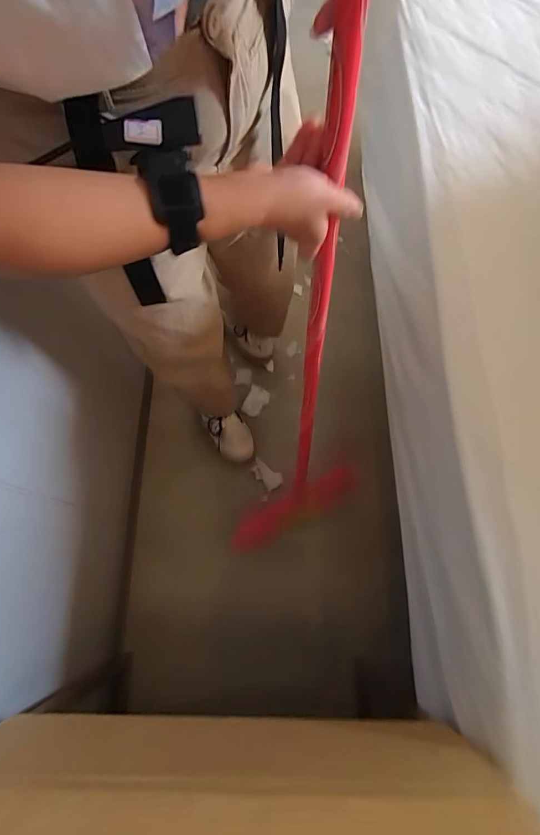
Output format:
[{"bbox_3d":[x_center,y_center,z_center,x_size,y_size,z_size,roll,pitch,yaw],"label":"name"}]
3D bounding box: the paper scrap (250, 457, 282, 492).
[{"bbox_3d":[-0.011,0.147,1.067,0.088,0.010,0.048,40,74,13],"label":"paper scrap"}]

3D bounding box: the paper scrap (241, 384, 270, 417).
[{"bbox_3d":[-0.039,-0.044,1.137,0.058,0.005,0.086,23,74,-1],"label":"paper scrap"}]

